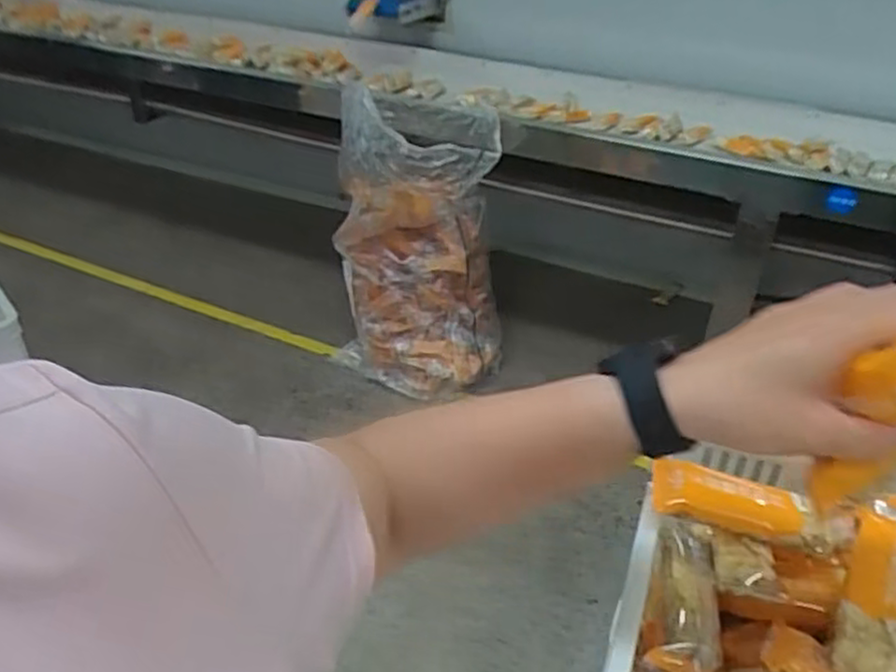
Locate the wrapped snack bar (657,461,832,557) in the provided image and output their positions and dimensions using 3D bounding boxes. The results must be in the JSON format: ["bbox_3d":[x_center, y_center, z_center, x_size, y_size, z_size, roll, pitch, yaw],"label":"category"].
[{"bbox_3d":[0.191,0.110,0.479,0.108,0.023,0.036,8,37,12],"label":"wrapped snack bar"}]

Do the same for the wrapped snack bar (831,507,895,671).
[{"bbox_3d":[0.251,0.148,0.422,0.038,0.021,0.121,19,40,25],"label":"wrapped snack bar"}]

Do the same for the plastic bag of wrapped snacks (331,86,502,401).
[{"bbox_3d":[-0.078,-0.208,1.807,0.406,0.660,0.266,8,37,12],"label":"plastic bag of wrapped snacks"}]

